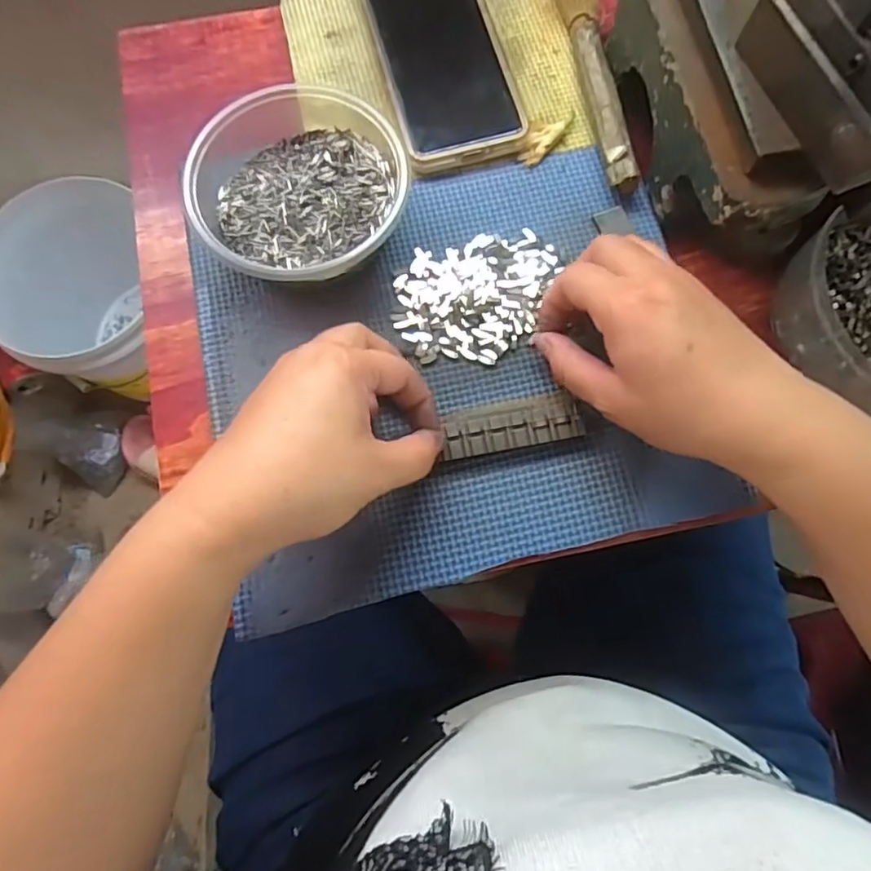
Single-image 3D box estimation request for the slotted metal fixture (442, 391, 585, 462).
[{"bbox_3d":[0.039,-0.006,0.303,0.072,0.012,0.028,-11,76,-2],"label":"slotted metal fixture"}]

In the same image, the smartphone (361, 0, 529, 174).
[{"bbox_3d":[0.004,-0.239,0.360,0.076,0.012,0.154,-14,76,-4],"label":"smartphone"}]

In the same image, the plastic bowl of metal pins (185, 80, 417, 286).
[{"bbox_3d":[-0.075,-0.131,0.317,0.108,0.048,0.107,0,76,-1],"label":"plastic bowl of metal pins"}]

